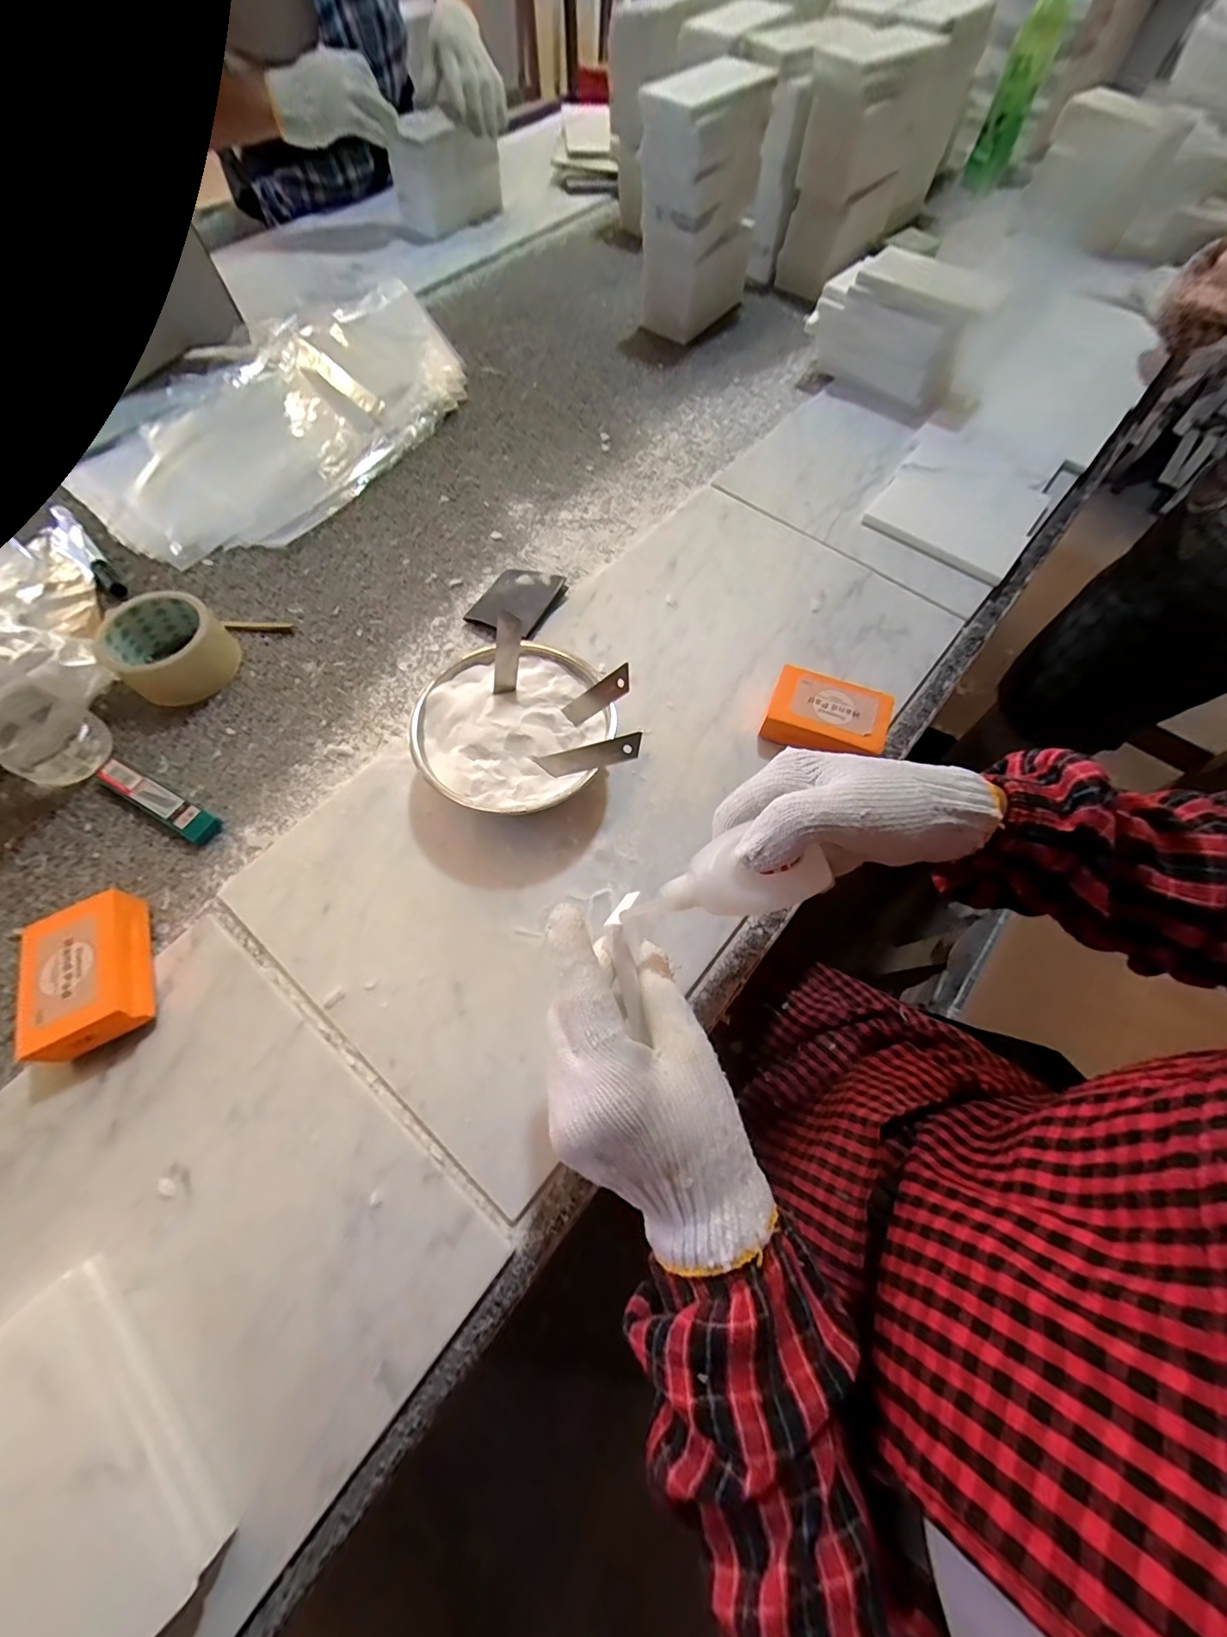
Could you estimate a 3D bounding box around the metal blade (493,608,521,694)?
[{"bbox_3d":[-0.081,-0.126,0.400,0.017,0.004,0.059,3,99,-16],"label":"metal blade"}]

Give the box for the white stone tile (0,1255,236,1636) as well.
[{"bbox_3d":[-0.255,0.307,0.241,0.081,0.037,0.156,-39,70,-18],"label":"white stone tile"}]

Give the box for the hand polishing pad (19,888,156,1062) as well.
[{"bbox_3d":[-0.344,0.102,0.343,0.060,0.034,0.095,-25,66,-12],"label":"hand polishing pad"}]

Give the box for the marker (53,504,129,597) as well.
[{"bbox_3d":[-0.524,-0.269,0.523,0.015,0.010,0.150,-39,70,-18],"label":"marker"}]

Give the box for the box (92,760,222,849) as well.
[{"bbox_3d":[-0.358,-0.015,0.413,0.111,0.011,0.022,27,66,13],"label":"box"}]

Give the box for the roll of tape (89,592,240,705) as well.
[{"bbox_3d":[-0.381,-0.147,0.454,0.082,0.043,0.087,0,63,0],"label":"roll of tape"}]

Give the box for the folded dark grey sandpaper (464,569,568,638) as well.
[{"bbox_3d":[-0.093,-0.207,0.501,0.073,0.022,0.079,24,66,12],"label":"folded dark grey sandpaper"}]

